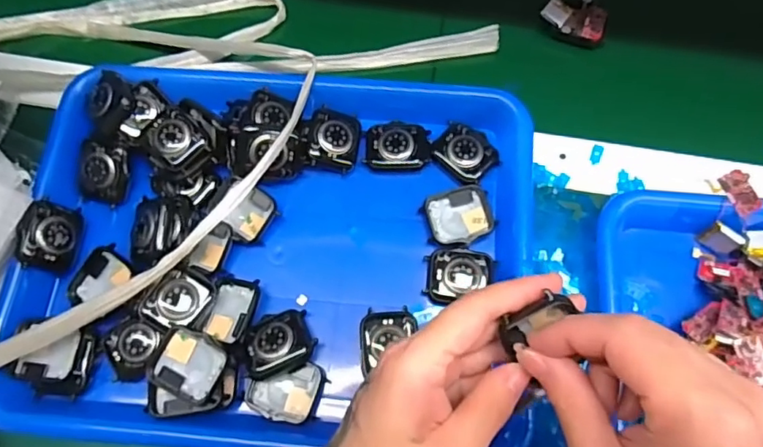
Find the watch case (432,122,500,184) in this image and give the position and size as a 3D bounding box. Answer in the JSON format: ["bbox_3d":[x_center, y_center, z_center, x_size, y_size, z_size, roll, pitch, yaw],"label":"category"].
[{"bbox_3d":[0.059,-0.051,0.383,0.033,0.009,0.043,-43,75,-12],"label":"watch case"}]

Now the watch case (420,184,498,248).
[{"bbox_3d":[0.053,-0.005,0.371,0.046,0.008,0.041,-17,72,-4],"label":"watch case"}]

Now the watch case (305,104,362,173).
[{"bbox_3d":[-0.034,-0.060,0.384,0.036,0.010,0.043,13,80,-19],"label":"watch case"}]

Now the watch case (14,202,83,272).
[{"bbox_3d":[-0.222,0.009,0.362,0.012,0.039,0.045,-12,68,28],"label":"watch case"}]

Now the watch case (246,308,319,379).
[{"bbox_3d":[-0.064,0.075,0.341,0.042,0.016,0.036,-18,72,-5],"label":"watch case"}]

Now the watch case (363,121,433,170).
[{"bbox_3d":[0.012,-0.056,0.386,0.046,0.009,0.033,2,71,2],"label":"watch case"}]

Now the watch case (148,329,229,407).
[{"bbox_3d":[-0.117,0.086,0.328,0.041,0.006,0.036,25,78,4],"label":"watch case"}]

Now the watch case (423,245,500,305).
[{"bbox_3d":[0.051,0.035,0.356,0.043,0.011,0.037,7,71,4],"label":"watch case"}]

